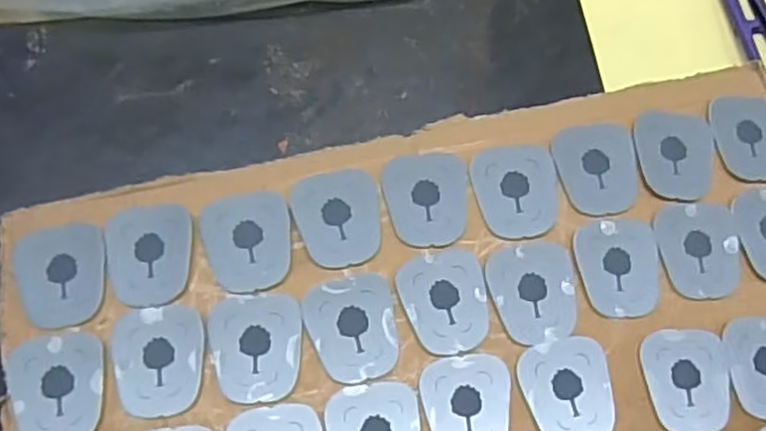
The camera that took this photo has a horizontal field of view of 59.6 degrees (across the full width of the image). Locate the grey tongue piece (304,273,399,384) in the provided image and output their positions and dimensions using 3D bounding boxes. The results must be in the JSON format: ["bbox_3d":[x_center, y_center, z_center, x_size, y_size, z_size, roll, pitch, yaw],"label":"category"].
[{"bbox_3d":[-0.011,0.042,0.250,0.032,0.004,0.039,-13,76,-8],"label":"grey tongue piece"}]

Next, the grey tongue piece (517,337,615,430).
[{"bbox_3d":[0.070,0.066,0.250,0.033,0.004,0.038,-13,76,-8],"label":"grey tongue piece"}]

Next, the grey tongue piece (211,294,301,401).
[{"bbox_3d":[-0.047,0.048,0.247,0.033,0.004,0.039,-1,74,-5],"label":"grey tongue piece"}]

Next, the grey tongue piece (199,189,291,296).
[{"bbox_3d":[-0.052,0.009,0.257,0.031,0.004,0.038,-12,76,-8],"label":"grey tongue piece"}]

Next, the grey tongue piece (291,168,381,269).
[{"bbox_3d":[-0.017,0.001,0.264,0.032,0.004,0.039,-12,76,-8],"label":"grey tongue piece"}]

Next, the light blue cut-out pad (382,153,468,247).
[{"bbox_3d":[0.017,-0.007,0.268,0.033,0.004,0.039,2,74,-4],"label":"light blue cut-out pad"}]

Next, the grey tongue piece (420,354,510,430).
[{"bbox_3d":[0.031,0.071,0.246,0.032,0.004,0.037,2,74,-4],"label":"grey tongue piece"}]

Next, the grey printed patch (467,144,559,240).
[{"bbox_3d":[0.054,-0.010,0.270,0.033,0.004,0.038,-4,75,-6],"label":"grey printed patch"}]

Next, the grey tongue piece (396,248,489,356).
[{"bbox_3d":[0.024,0.033,0.257,0.033,0.004,0.039,-10,75,-7],"label":"grey tongue piece"}]

